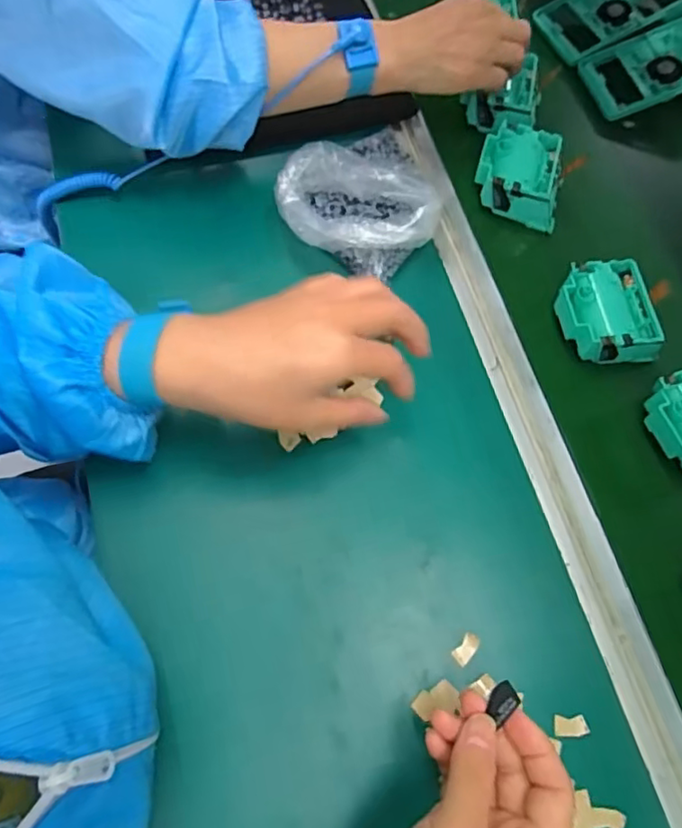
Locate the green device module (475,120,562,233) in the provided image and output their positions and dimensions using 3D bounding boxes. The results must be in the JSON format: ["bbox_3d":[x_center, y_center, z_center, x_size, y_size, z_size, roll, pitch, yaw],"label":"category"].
[{"bbox_3d":[0.159,-0.211,0.525,0.078,0.041,0.081,17,72,2],"label":"green device module"}]

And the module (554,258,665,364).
[{"bbox_3d":[0.208,-0.078,0.474,0.070,0.043,0.079,-10,73,-7],"label":"module"}]

